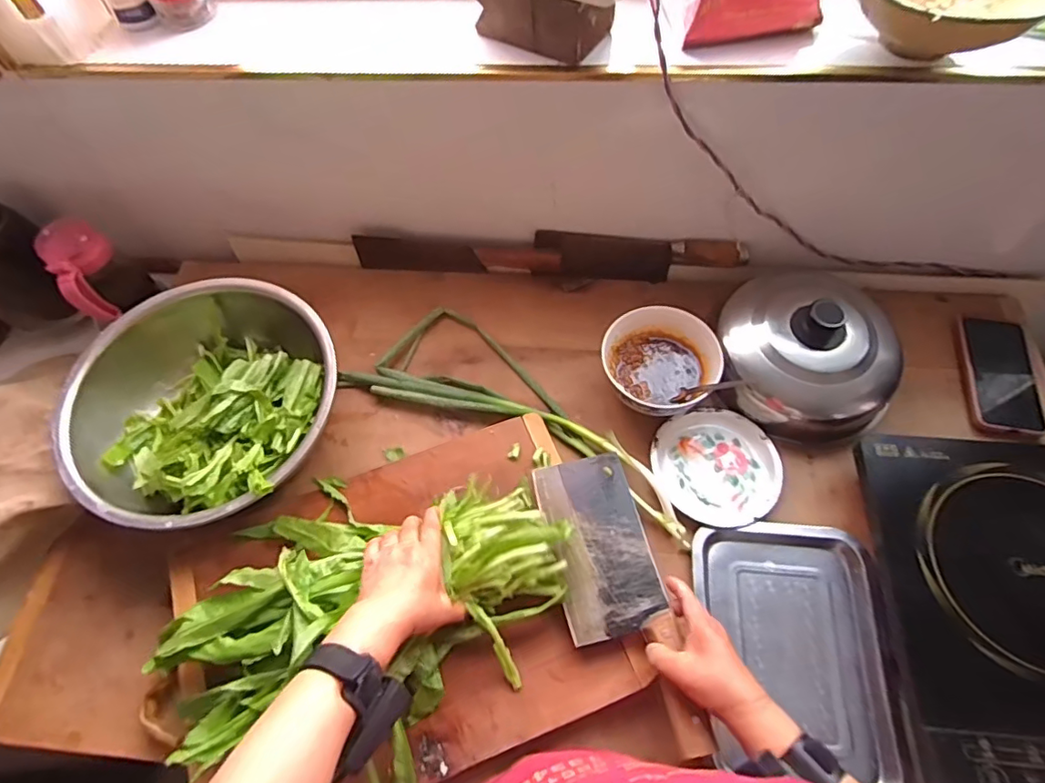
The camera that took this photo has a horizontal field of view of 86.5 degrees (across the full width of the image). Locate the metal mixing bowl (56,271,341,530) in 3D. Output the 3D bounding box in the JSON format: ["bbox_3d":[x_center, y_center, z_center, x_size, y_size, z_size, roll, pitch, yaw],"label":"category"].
[{"bbox_3d":[-0.354,0.022,0.654,0.277,0.111,0.285,-1,61,2],"label":"metal mixing bowl"}]

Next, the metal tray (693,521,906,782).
[{"bbox_3d":[0.269,0.251,0.565,0.178,0.025,0.226,4,61,5],"label":"metal tray"}]

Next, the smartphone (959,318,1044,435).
[{"bbox_3d":[0.599,-0.029,0.692,0.089,0.015,0.175,6,61,6],"label":"smartphone"}]

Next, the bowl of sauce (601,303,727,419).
[{"bbox_3d":[0.164,-0.029,0.682,0.138,0.065,0.140,-1,61,2],"label":"bowl of sauce"}]

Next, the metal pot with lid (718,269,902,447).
[{"bbox_3d":[0.351,-0.053,0.674,0.203,0.105,0.208,-1,61,2],"label":"metal pot with lid"}]

